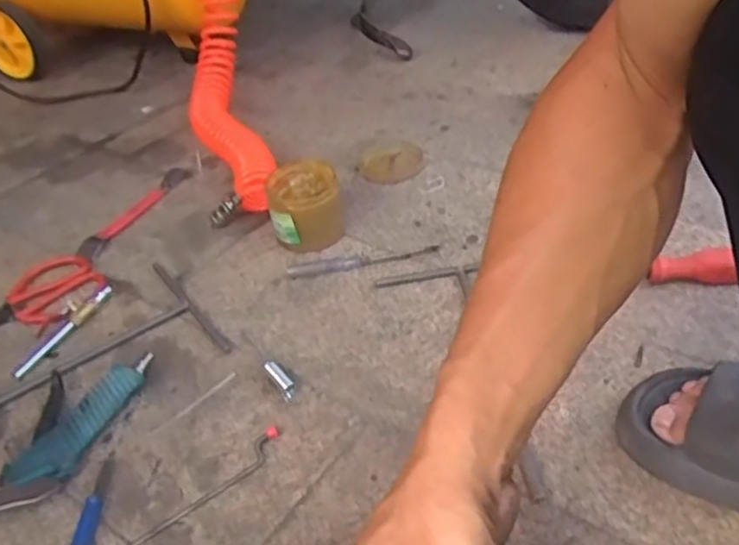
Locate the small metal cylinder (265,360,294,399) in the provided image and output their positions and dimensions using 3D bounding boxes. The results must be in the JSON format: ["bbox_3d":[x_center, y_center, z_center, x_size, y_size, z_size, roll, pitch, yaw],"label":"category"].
[{"bbox_3d":[-0.083,0.098,0.650,0.013,0.016,0.048,-26,43,-21],"label":"small metal cylinder"}]

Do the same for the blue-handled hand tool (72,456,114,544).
[{"bbox_3d":[-0.223,0.189,0.562,0.017,0.015,0.102,-7,39,1],"label":"blue-handled hand tool"}]

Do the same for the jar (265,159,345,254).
[{"bbox_3d":[-0.075,-0.078,0.815,0.081,0.077,0.076,-5,39,4],"label":"jar"}]

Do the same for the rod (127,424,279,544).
[{"bbox_3d":[-0.137,0.181,0.560,0.024,0.004,0.171,29,52,36],"label":"rod"}]

